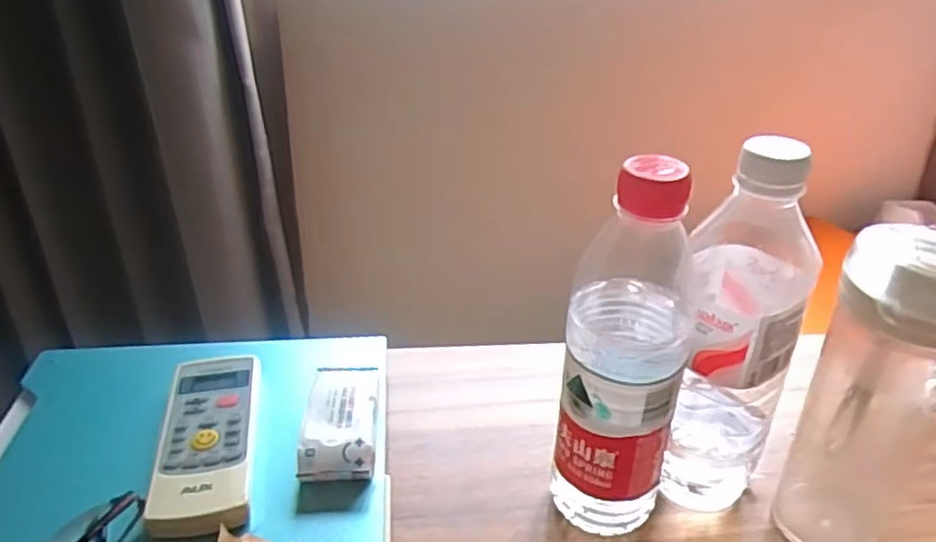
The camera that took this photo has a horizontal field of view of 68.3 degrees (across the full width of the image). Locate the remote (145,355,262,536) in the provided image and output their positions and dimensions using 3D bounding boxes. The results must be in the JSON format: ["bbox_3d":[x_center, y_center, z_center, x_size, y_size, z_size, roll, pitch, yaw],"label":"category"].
[{"bbox_3d":[-0.160,0.100,0.429,0.055,0.020,0.136,-6,33,-10],"label":"remote"}]

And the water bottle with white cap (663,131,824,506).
[{"bbox_3d":[0.148,0.039,0.385,0.064,0.227,0.074,15,35,22],"label":"water bottle with white cap"}]

